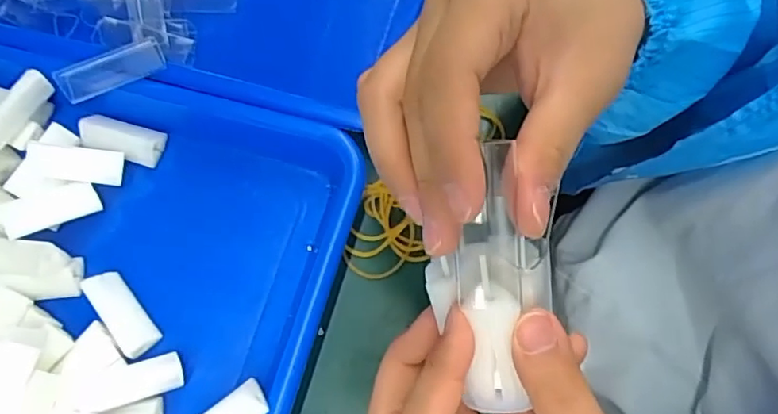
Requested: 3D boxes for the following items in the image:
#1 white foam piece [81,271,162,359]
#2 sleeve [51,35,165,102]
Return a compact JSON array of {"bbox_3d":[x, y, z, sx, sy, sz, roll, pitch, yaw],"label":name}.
[{"bbox_3d":[-0.137,0.055,0.301,0.020,0.008,0.048,-33,75,-35],"label":"white foam piece"},{"bbox_3d":[-0.156,-0.076,0.327,0.063,0.011,0.019,-18,73,5],"label":"sleeve"}]

